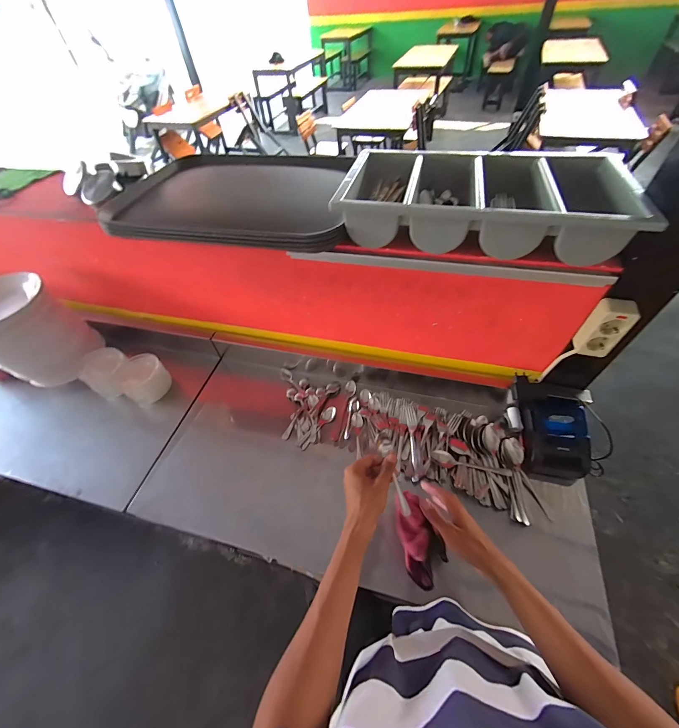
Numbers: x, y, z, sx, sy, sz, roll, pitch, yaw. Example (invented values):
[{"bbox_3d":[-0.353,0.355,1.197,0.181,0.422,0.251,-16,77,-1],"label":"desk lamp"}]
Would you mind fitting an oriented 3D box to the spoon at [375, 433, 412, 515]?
[{"bbox_3d":[0.091,0.183,0.521,0.022,0.009,0.141,-20,92,-10],"label":"spoon"}]

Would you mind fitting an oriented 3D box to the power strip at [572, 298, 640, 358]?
[{"bbox_3d":[0.499,-0.065,0.600,0.060,0.118,0.039,11,53,14],"label":"power strip"}]

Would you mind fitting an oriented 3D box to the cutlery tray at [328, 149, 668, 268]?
[{"bbox_3d":[0.276,-0.343,0.636,0.488,0.099,0.344,9,53,13],"label":"cutlery tray"}]

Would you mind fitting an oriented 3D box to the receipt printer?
[{"bbox_3d":[0.486,0.149,0.728,0.134,0.105,0.203,2,52,7],"label":"receipt printer"}]

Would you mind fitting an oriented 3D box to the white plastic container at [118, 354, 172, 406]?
[{"bbox_3d":[-0.568,0.051,0.937,0.117,0.104,0.119,12,54,15],"label":"white plastic container"}]

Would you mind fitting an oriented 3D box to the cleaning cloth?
[{"bbox_3d":[0.158,0.340,0.609,0.083,0.178,0.075,-22,16,-12],"label":"cleaning cloth"}]

